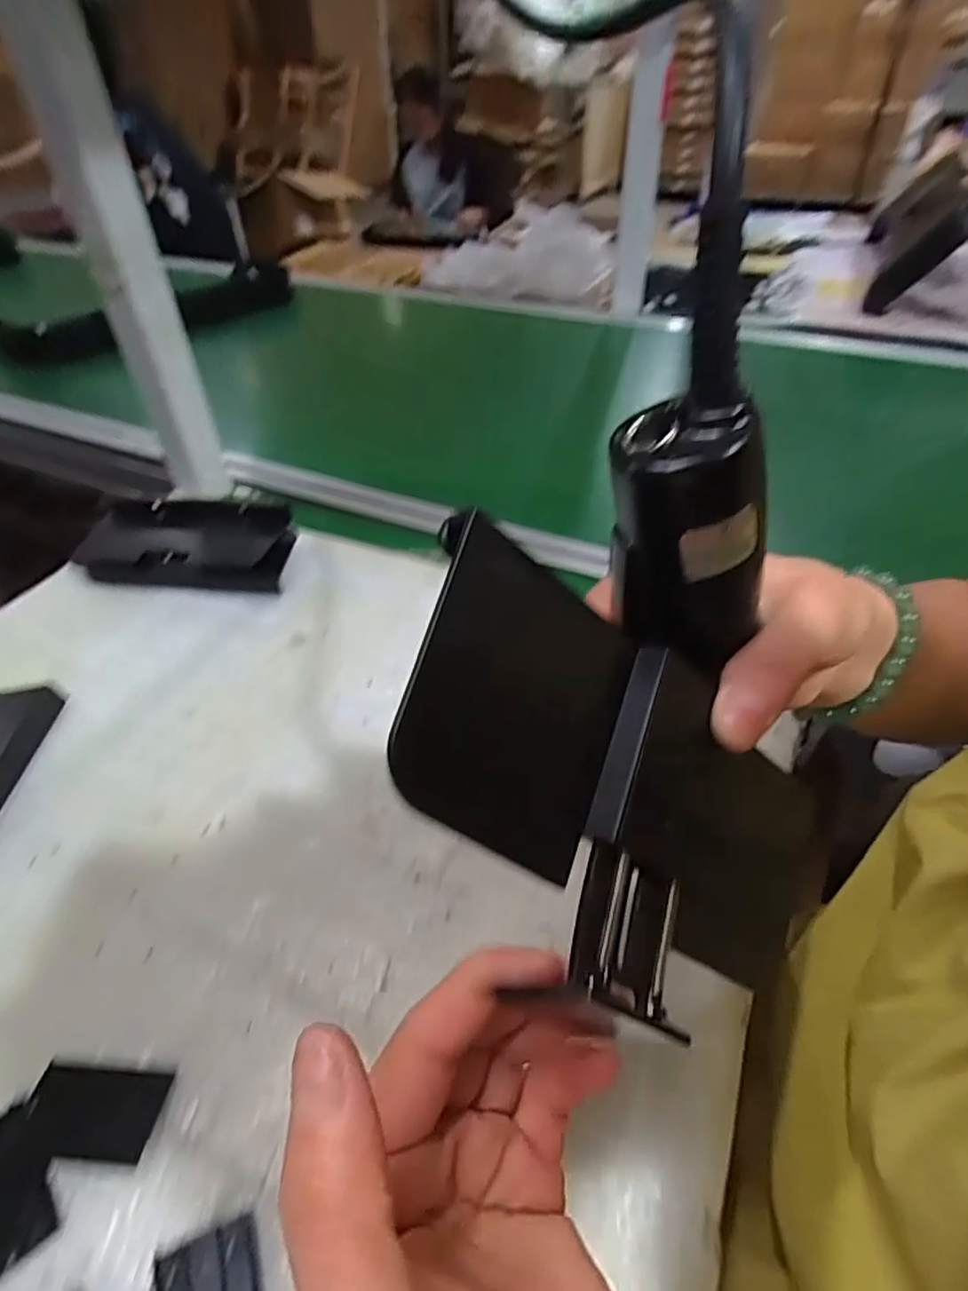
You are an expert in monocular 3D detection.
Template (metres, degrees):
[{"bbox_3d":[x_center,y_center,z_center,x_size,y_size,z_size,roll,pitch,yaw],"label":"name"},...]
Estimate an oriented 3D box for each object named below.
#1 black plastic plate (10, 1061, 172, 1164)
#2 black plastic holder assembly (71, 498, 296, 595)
[{"bbox_3d":[-0.161,0.190,0.265,0.056,0.004,0.033,0,33,5],"label":"black plastic plate"},{"bbox_3d":[-0.247,-0.084,0.541,0.167,0.043,0.074,4,43,6],"label":"black plastic holder assembly"}]

